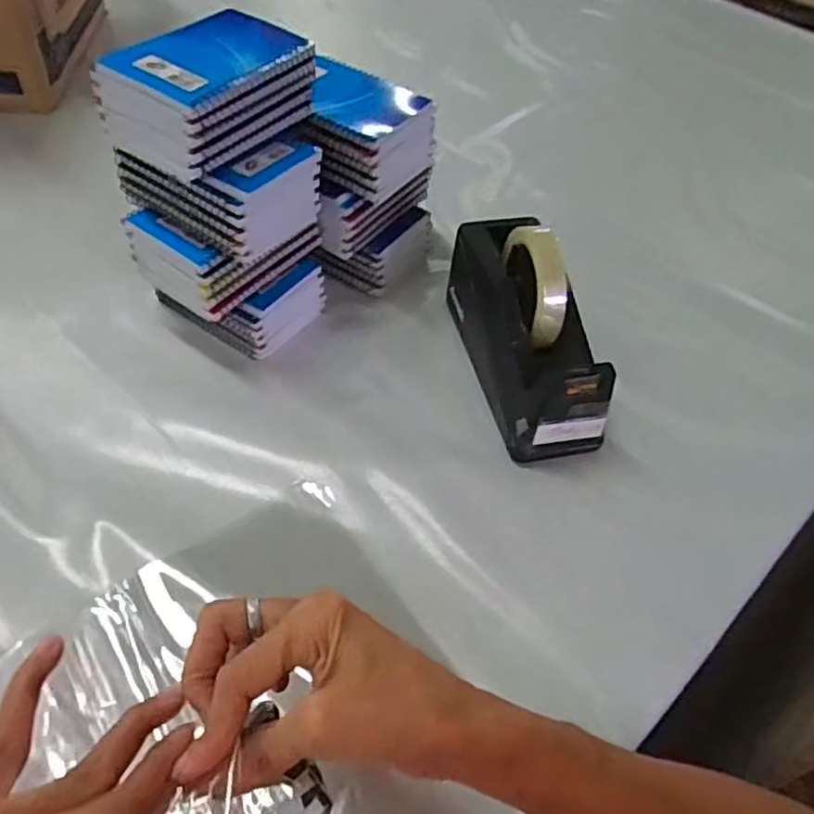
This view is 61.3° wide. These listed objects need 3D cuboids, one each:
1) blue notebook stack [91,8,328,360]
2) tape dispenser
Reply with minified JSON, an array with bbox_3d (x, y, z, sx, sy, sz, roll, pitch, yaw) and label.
[{"bbox_3d":[-0.134,-0.165,0.554,0.122,0.229,0.146,34,55,20],"label":"blue notebook stack"},{"bbox_3d":[0.098,-0.069,0.562,0.071,0.122,0.201,-10,53,-14],"label":"tape dispenser"}]

